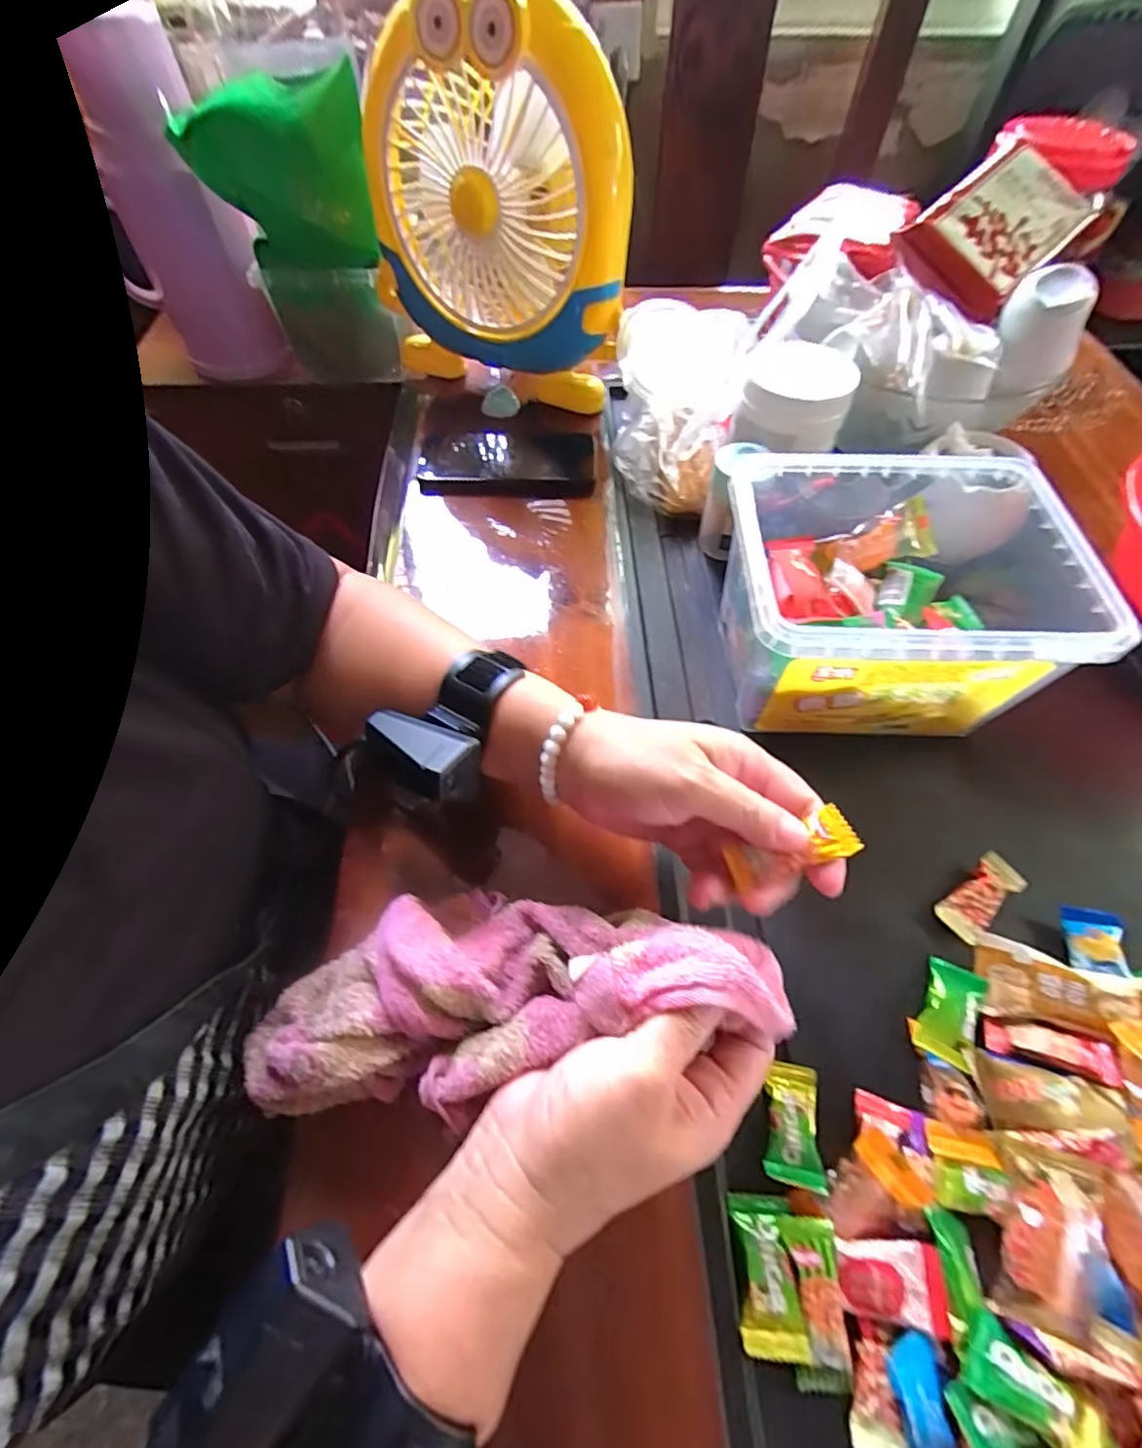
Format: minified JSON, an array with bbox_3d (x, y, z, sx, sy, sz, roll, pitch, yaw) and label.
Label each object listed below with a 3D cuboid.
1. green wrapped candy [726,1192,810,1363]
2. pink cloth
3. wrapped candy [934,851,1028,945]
[{"bbox_3d":[0.084,0.236,0.247,0.026,0.007,0.051,1,56,2],"label":"green wrapped candy"},{"bbox_3d":[-0.034,0.119,0.264,0.240,0.049,0.090,-14,55,12],"label":"pink cloth"},{"bbox_3d":[0.241,0.102,0.338,0.056,0.009,0.025,-33,61,-19],"label":"wrapped candy"}]

